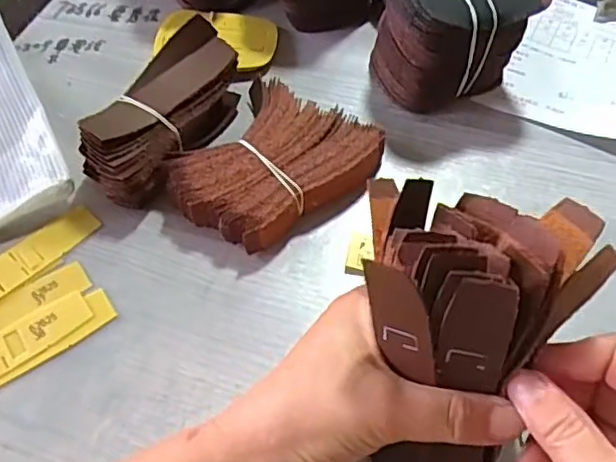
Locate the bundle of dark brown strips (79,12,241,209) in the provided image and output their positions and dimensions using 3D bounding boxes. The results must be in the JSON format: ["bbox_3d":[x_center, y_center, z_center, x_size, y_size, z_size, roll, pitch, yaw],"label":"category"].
[{"bbox_3d":[-0.099,-0.081,0.423,0.053,0.051,0.132,27,60,18],"label":"bundle of dark brown strips"}]

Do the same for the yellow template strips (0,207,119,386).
[{"bbox_3d":[-0.186,0.054,0.369,0.153,0.008,0.080,-33,61,-20],"label":"yellow template strips"}]

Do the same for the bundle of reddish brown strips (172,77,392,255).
[{"bbox_3d":[-0.022,-0.041,0.411,0.107,0.031,0.119,28,60,18],"label":"bundle of reddish brown strips"}]

